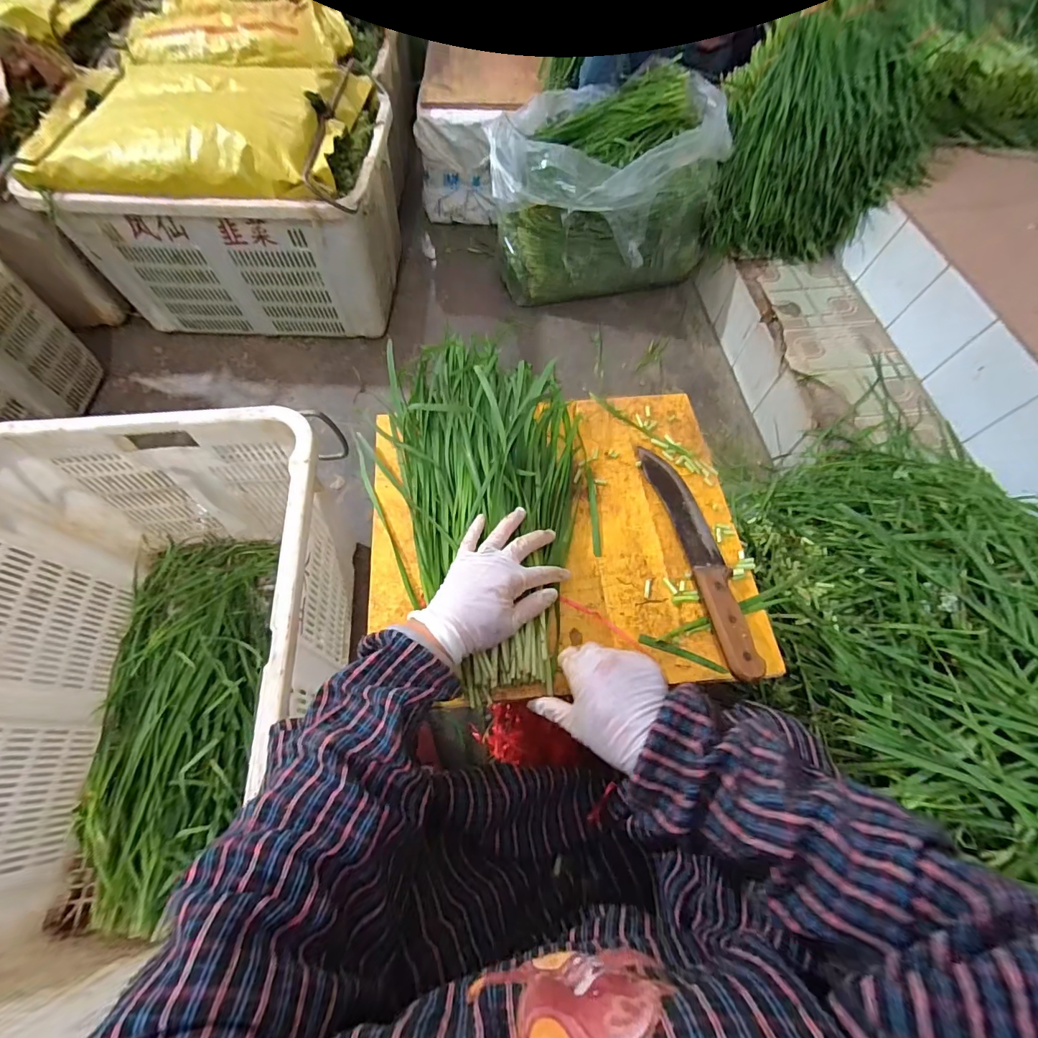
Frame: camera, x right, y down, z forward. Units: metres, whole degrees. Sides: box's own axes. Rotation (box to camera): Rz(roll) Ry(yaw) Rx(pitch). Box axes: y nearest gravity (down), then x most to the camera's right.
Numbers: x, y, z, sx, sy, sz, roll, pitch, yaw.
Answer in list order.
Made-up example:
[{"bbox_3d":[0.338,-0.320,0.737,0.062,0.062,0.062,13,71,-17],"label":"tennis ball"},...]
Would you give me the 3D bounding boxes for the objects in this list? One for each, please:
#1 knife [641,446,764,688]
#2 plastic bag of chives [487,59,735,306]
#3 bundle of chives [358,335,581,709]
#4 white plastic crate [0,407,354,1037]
[{"bbox_3d":[0.199,0.031,0.488,0.047,0.027,0.271,-10,64,-6],"label":"knife"},{"bbox_3d":[0.209,-0.846,1.168,0.544,0.339,0.425,-3,63,-3],"label":"plastic bag of chives"},{"bbox_3d":[-0.038,-0.046,0.514,0.244,0.058,0.457,-11,64,-7],"label":"bundle of chives"},{"bbox_3d":[-0.486,0.228,0.619,0.471,0.344,0.656,-5,63,-4],"label":"white plastic crate"}]

